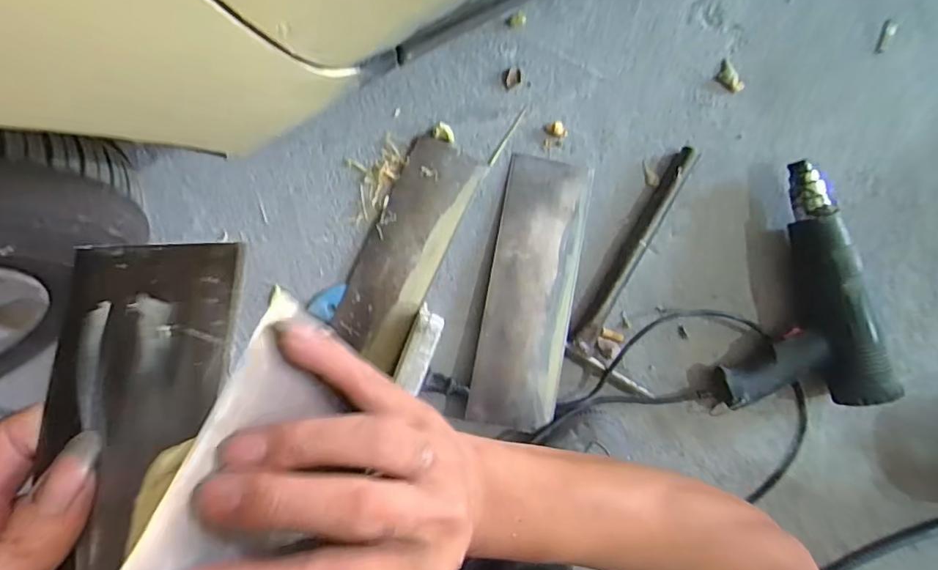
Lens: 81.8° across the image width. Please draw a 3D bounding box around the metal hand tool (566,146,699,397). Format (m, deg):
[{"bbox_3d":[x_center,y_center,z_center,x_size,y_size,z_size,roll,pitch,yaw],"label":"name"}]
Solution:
[{"bbox_3d":[0.223,-0.017,0.639,0.111,0.021,0.282,26,90,-3],"label":"metal hand tool"}]

